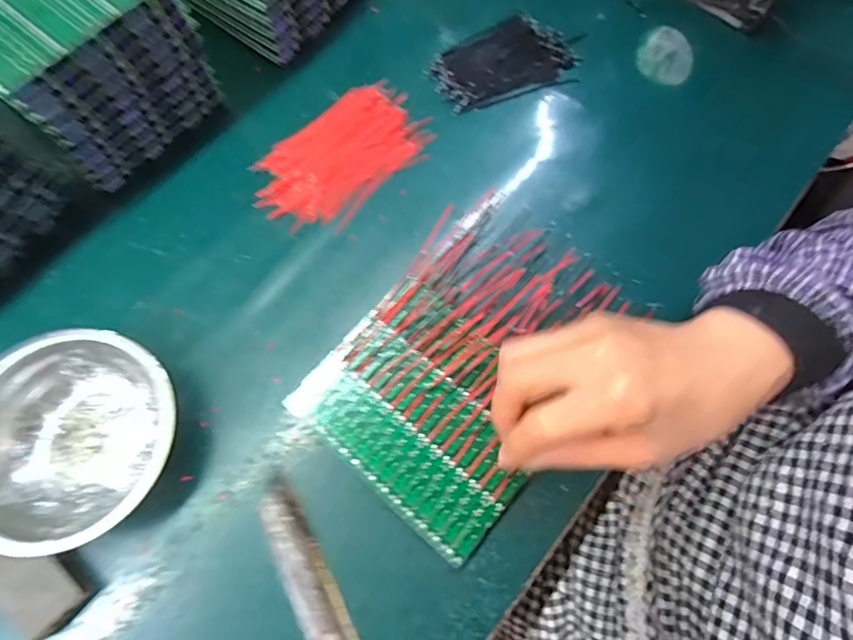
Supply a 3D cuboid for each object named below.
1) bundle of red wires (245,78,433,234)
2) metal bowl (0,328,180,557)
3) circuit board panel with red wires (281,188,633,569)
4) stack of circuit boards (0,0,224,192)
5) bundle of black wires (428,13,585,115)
[{"bbox_3d":[-0.068,-0.133,0.398,0.087,0.005,0.143,43,76,11],"label":"bundle of red wires"},{"bbox_3d":[-0.222,0.072,0.309,0.121,0.039,0.129,16,72,4],"label":"metal bowl"},{"bbox_3d":[0.027,0.022,0.341,0.147,0.030,0.218,35,75,8],"label":"circuit board panel with red wires"},{"bbox_3d":[-0.260,-0.200,0.361,0.141,0.121,0.121,38,75,10],"label":"stack of circuit boards"},{"bbox_3d":[0.069,-0.229,0.430,0.130,0.006,0.080,-21,74,-8],"label":"bundle of black wires"}]

